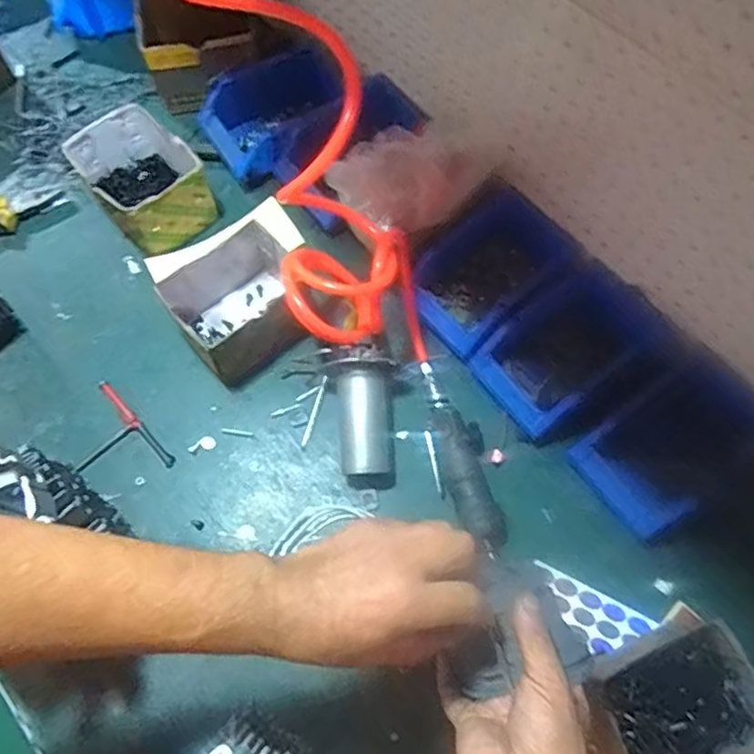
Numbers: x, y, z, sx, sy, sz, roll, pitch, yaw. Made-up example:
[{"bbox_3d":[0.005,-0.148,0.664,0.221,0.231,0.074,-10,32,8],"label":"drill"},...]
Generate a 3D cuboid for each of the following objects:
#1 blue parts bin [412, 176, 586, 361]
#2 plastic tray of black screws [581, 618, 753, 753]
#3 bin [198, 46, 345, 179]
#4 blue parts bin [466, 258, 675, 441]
[{"bbox_3d":[0.127,-0.121,0.723,0.169,0.120,0.131,-38,74,-16],"label":"blue parts bin"},{"bbox_3d":[0.253,0.285,0.538,0.150,0.043,0.109,-21,70,-10],"label":"plastic tray of black screws"},{"bbox_3d":[-0.128,-0.343,0.813,0.173,0.085,0.126,-32,72,-14],"label":"bin"},{"bbox_3d":[0.211,-0.035,0.696,0.184,0.070,0.123,-32,72,-14],"label":"blue parts bin"}]

